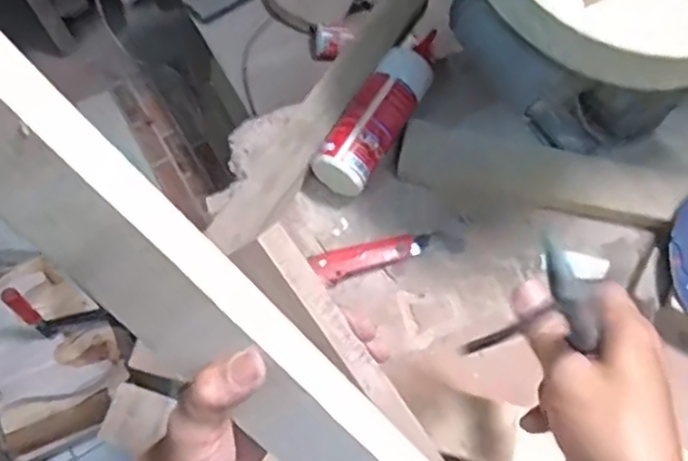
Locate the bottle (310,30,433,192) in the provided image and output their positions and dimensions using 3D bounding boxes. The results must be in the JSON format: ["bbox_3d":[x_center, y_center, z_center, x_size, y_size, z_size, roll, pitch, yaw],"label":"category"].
[{"bbox_3d":[0.047,-0.146,0.795,0.066,0.058,0.237,29,70,12],"label":"bottle"}]

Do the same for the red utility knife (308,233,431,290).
[{"bbox_3d":[0.032,0.025,0.747,0.129,0.019,0.035,-21,68,-8],"label":"red utility knife"}]

